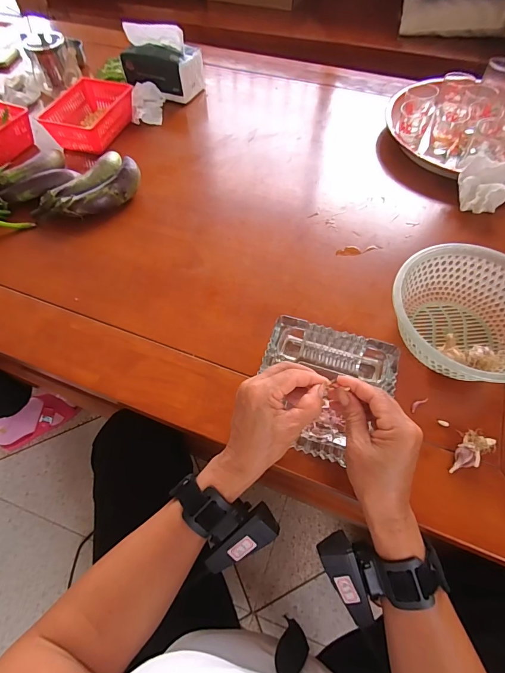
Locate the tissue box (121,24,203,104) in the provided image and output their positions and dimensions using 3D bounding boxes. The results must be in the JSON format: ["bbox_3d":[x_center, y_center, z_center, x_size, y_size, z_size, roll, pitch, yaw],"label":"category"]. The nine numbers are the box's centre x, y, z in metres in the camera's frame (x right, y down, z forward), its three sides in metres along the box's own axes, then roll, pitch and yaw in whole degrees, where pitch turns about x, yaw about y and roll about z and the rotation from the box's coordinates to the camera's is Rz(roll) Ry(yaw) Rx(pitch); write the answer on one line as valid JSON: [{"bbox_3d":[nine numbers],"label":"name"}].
[{"bbox_3d":[-0.188,-0.563,0.735,0.145,0.106,0.098,23,63,13],"label":"tissue box"}]

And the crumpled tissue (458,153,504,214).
[{"bbox_3d":[0.363,-0.236,0.564,0.077,0.044,0.080,18,62,10],"label":"crumpled tissue"}]

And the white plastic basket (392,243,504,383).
[{"bbox_3d":[0.258,-0.021,0.437,0.173,0.078,0.161,-1,61,2],"label":"white plastic basket"}]

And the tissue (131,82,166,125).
[{"bbox_3d":[-0.211,-0.468,0.725,0.058,0.038,0.087,-3,60,-1],"label":"tissue"}]

